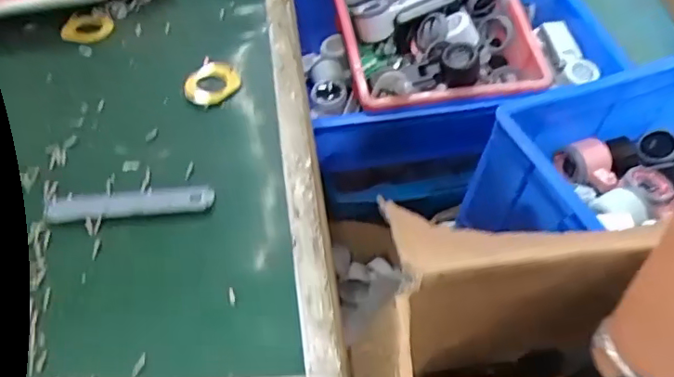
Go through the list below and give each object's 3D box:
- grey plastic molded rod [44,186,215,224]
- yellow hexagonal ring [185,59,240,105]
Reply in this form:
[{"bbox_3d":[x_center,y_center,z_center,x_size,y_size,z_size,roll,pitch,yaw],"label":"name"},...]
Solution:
[{"bbox_3d":[-0.123,0.009,0.329,0.097,0.007,0.019,-4,51,-4],"label":"grey plastic molded rod"},{"bbox_3d":[-0.089,-0.076,0.396,0.041,0.012,0.032,-20,53,-16],"label":"yellow hexagonal ring"}]

